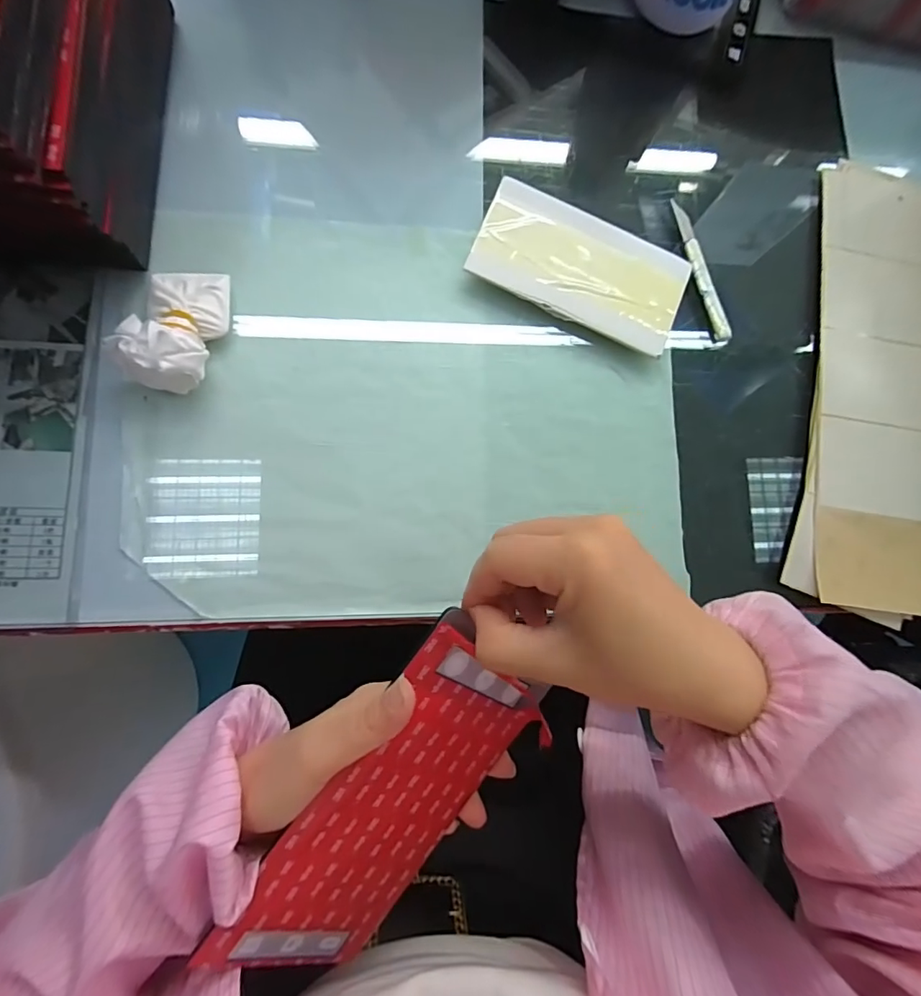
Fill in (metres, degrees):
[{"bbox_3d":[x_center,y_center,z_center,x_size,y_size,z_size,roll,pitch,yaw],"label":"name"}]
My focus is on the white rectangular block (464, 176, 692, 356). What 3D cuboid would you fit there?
[{"bbox_3d":[0.084,-0.161,0.350,0.148,0.019,0.075,24,81,-2],"label":"white rectangular block"}]

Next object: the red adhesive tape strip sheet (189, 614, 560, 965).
[{"bbox_3d":[-0.035,0.161,0.255,0.098,0.004,0.183,41,85,-35],"label":"red adhesive tape strip sheet"}]

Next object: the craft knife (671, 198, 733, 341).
[{"bbox_3d":[0.177,-0.169,0.364,0.013,0.007,0.112,-15,84,-7],"label":"craft knife"}]

